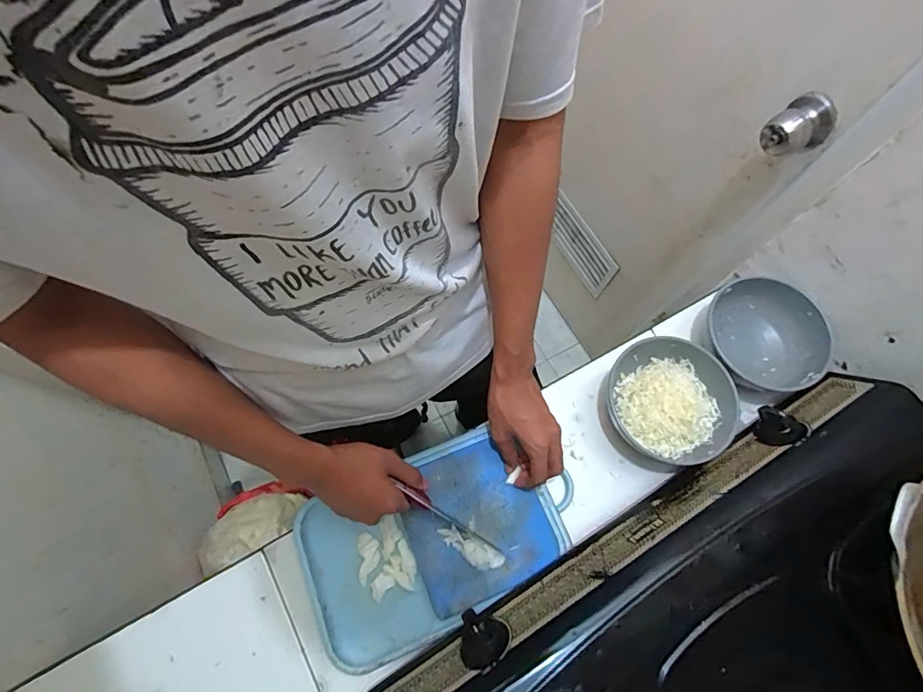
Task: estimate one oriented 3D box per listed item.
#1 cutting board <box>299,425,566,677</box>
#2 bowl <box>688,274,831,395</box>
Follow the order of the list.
[{"bbox_3d":[-0.030,0.231,0.572,0.317,0.031,0.192,-23,73,-10],"label":"cutting board"},{"bbox_3d":[0.406,-0.002,0.647,0.153,0.076,0.136,-11,71,-6],"label":"bowl"}]

